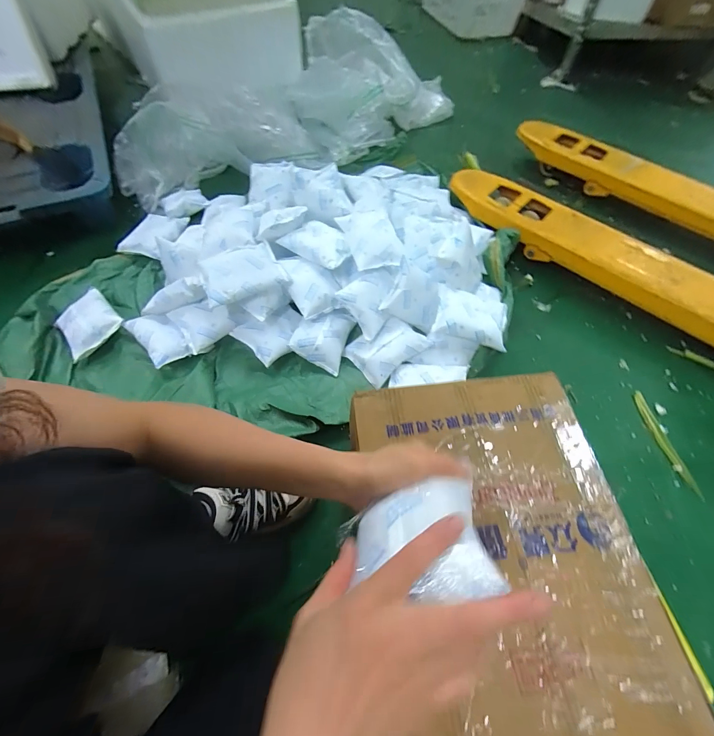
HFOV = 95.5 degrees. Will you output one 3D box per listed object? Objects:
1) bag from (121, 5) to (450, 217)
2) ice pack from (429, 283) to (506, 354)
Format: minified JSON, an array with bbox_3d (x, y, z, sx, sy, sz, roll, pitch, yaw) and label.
[{"bbox_3d":[-0.146,-0.859,1.051,1.236,0.245,0.421,-38,68,-21],"label":"bag"},{"bbox_3d":[0.239,-0.109,0.678,0.150,0.051,0.114,13,61,6],"label":"ice pack"}]

